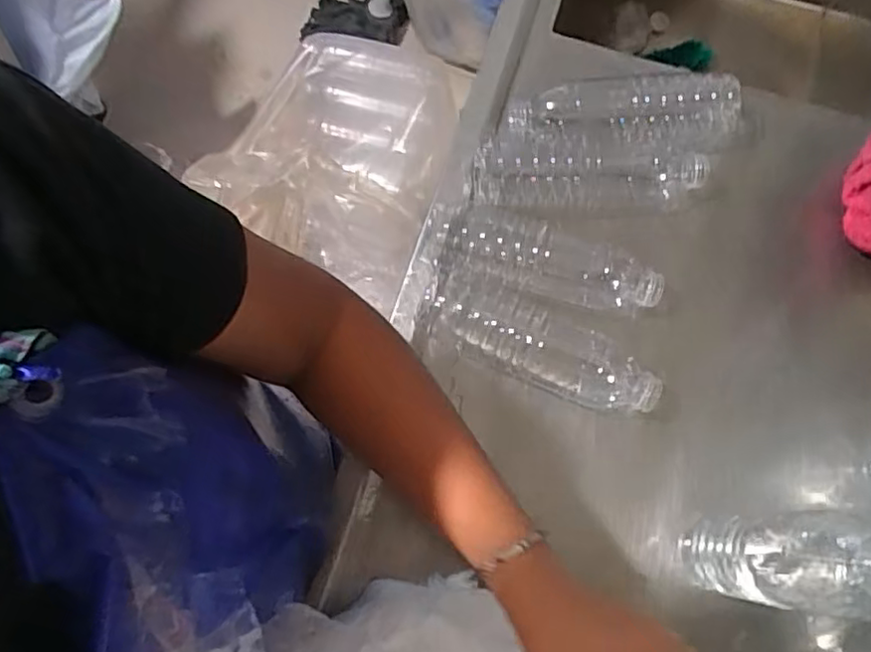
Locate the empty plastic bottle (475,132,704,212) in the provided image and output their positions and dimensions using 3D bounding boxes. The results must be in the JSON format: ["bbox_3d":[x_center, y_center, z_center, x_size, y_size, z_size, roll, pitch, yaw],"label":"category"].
[{"bbox_3d":[0.143,-0.139,0.594,0.212,0.055,0.062,-4,74,-3],"label":"empty plastic bottle"}]

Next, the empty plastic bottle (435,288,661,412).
[{"bbox_3d":[0.092,0.019,0.547,0.192,0.050,0.059,26,75,6],"label":"empty plastic bottle"}]

